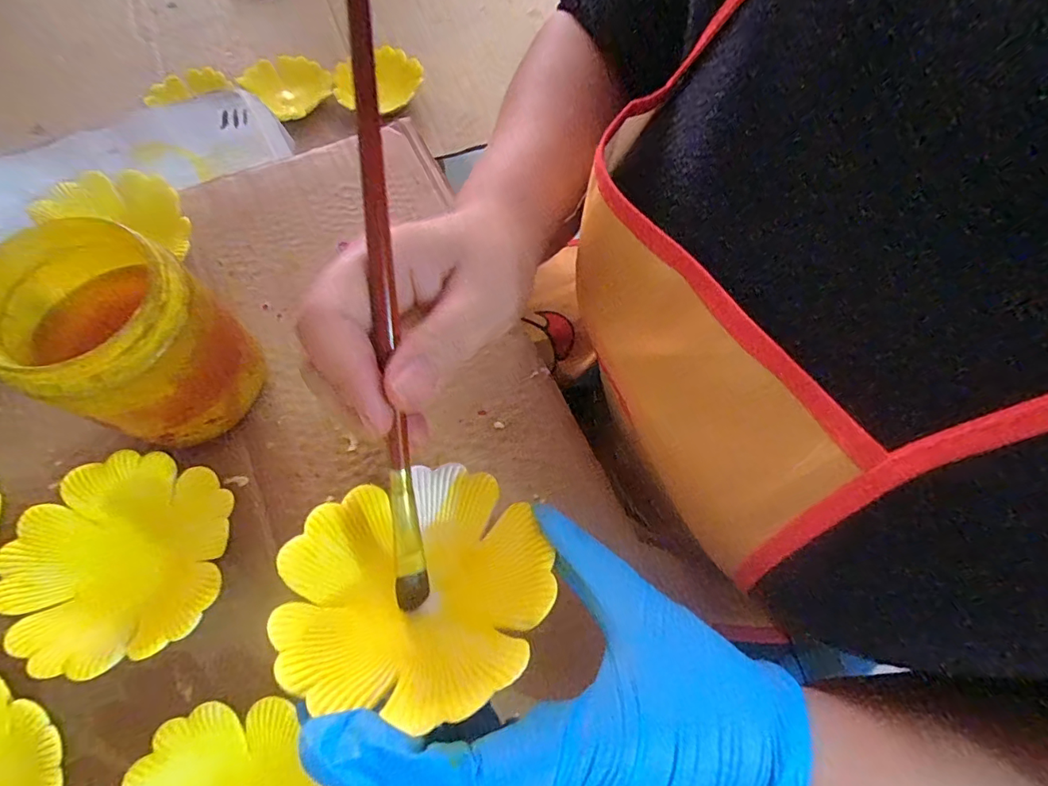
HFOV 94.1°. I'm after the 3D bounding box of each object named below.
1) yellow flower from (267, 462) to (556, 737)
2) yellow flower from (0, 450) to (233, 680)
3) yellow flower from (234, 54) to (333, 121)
[{"bbox_3d":[-0.040,0.073,0.185,0.095,0.021,0.098,2,37,-1],"label":"yellow flower"},{"bbox_3d":[-0.203,0.083,0.245,0.107,0.024,0.096,-4,68,-5],"label":"yellow flower"},{"bbox_3d":[-0.264,-0.349,0.551,0.084,0.029,0.078,1,68,-3],"label":"yellow flower"}]

